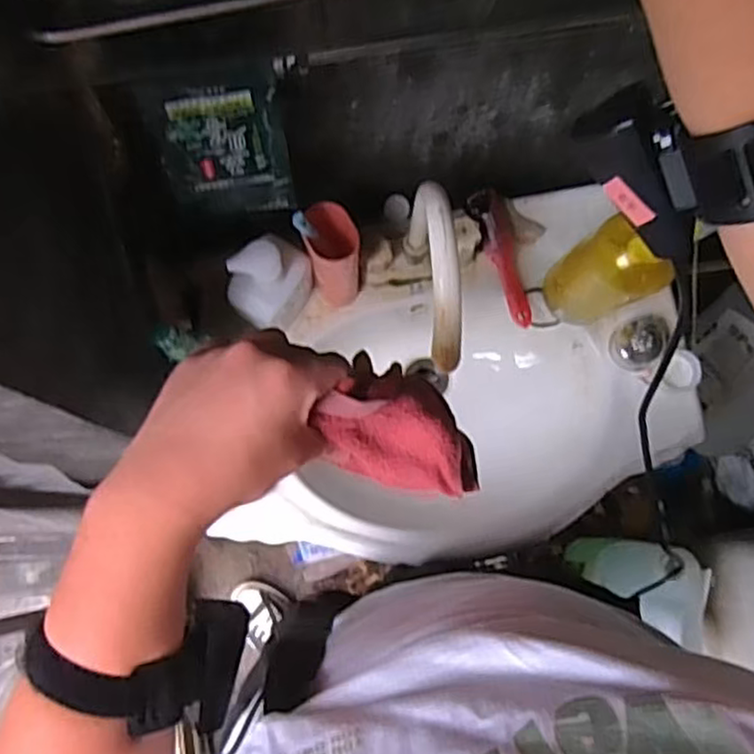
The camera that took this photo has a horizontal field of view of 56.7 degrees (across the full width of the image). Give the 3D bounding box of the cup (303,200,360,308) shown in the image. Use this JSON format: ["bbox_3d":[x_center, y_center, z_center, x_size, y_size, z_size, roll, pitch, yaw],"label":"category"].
[{"bbox_3d":[-0.046,-0.128,0.754,0.055,0.147,0.058,-3,78,-1],"label":"cup"}]

